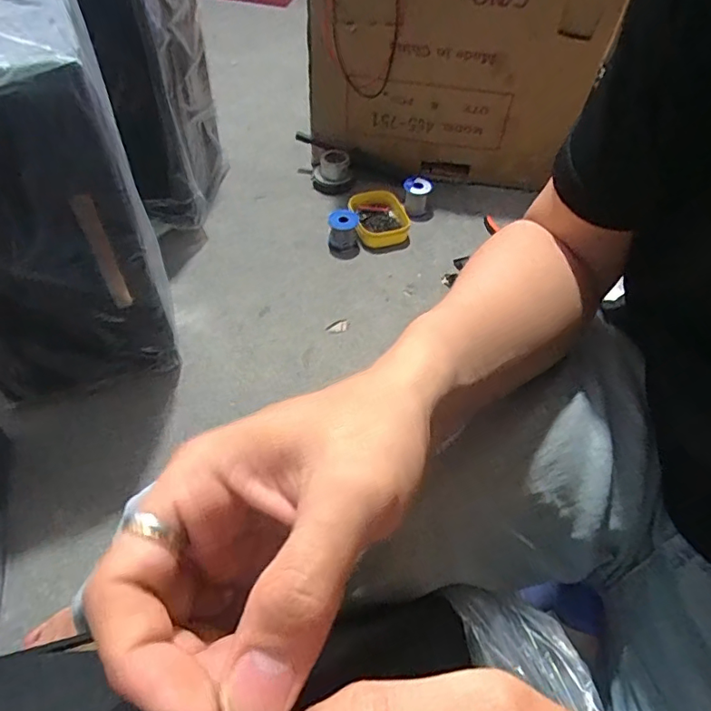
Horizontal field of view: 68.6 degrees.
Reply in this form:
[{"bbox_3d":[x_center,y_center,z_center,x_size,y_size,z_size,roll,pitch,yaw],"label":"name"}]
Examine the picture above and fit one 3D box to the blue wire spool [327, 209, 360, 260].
[{"bbox_3d":[-0.025,-0.258,1.103,0.065,0.069,0.074,-1,53,-4],"label":"blue wire spool"}]

